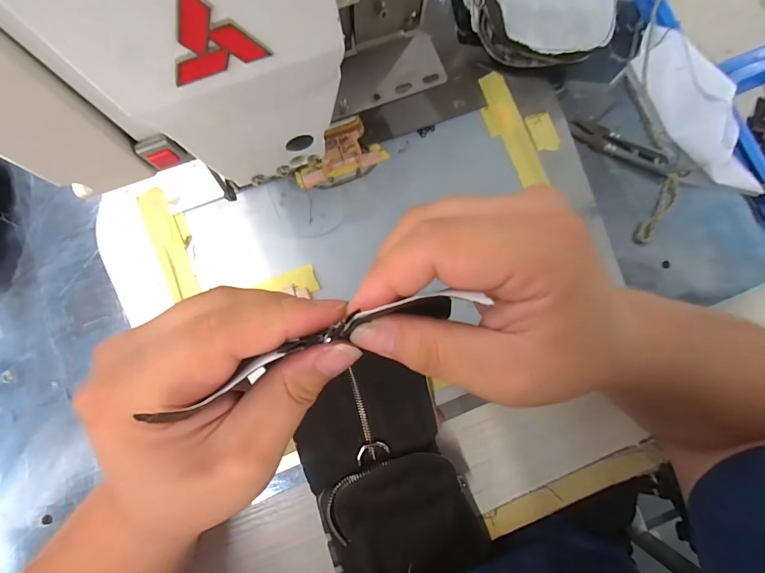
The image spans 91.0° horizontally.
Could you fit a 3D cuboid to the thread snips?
[{"bbox_3d":[0.242,-0.130,0.361,0.117,0.006,0.023,25,81,1],"label":"thread snips"}]

